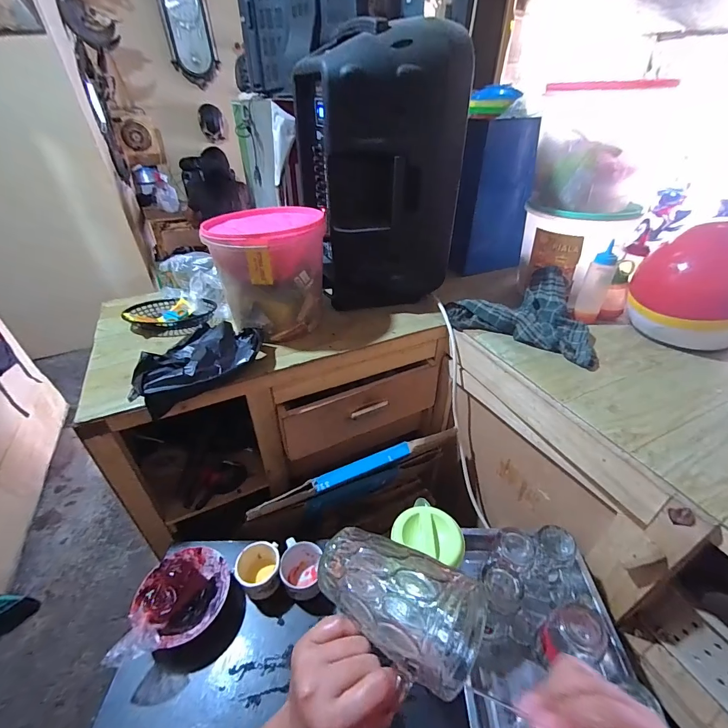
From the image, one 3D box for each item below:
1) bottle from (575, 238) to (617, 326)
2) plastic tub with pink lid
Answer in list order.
[{"bbox_3d":[0.548,-0.185,0.853,0.048,0.180,0.042,3,38,6],"label":"bottle"},{"bbox_3d":[-0.206,-0.214,0.835,0.233,0.234,0.236,-3,38,-1],"label":"plastic tub with pink lid"}]

